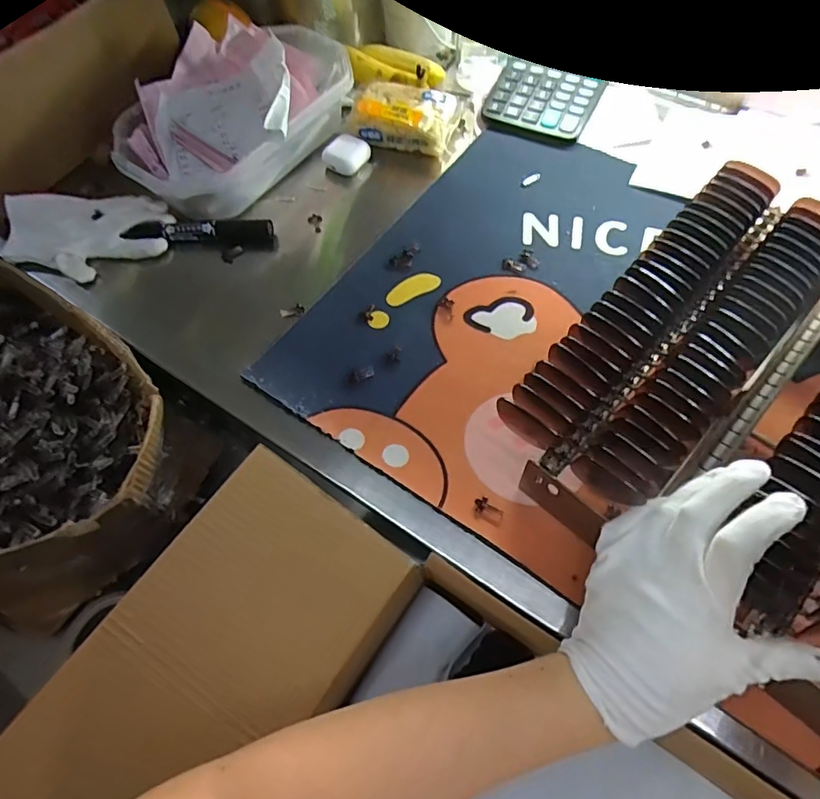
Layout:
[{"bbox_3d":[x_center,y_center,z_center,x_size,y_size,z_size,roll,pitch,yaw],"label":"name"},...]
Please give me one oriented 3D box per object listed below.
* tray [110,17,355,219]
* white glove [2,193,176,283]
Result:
[{"bbox_3d":[-0.187,-0.319,0.579,0.191,0.078,0.270,19,65,13],"label":"tray"},{"bbox_3d":[-0.339,-0.175,0.558,0.182,0.022,0.113,-5,62,1],"label":"white glove"}]

